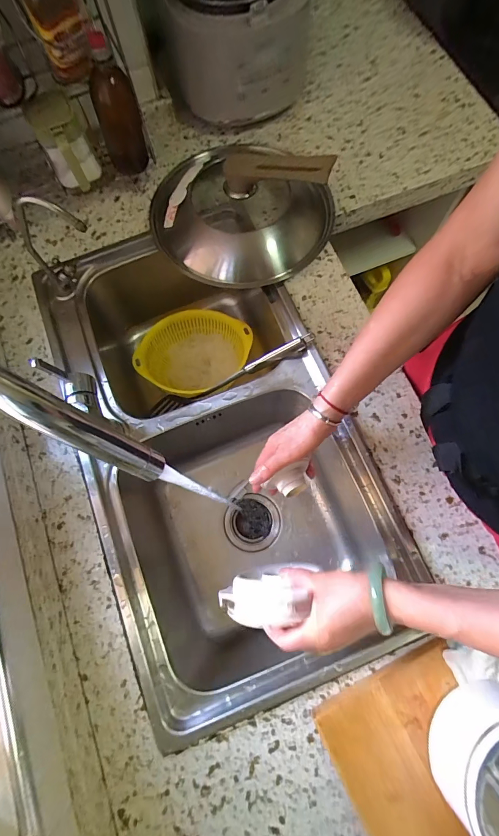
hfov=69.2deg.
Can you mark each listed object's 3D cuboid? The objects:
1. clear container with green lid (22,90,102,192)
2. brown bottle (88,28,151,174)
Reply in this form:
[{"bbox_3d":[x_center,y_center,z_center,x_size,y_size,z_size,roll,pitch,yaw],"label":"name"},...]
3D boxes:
[{"bbox_3d":[-0.293,-0.437,0.579,0.073,0.110,0.058,-31,75,-7],"label":"clear container with green lid"},{"bbox_3d":[-0.206,-0.476,0.562,0.065,0.175,0.065,-17,74,-3],"label":"brown bottle"}]

